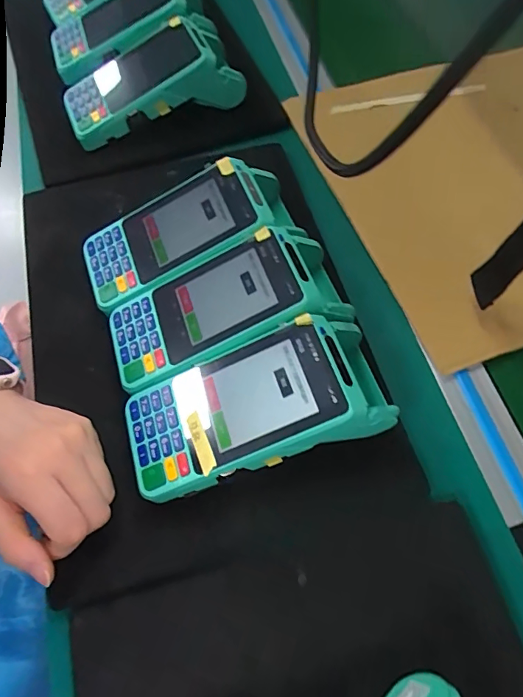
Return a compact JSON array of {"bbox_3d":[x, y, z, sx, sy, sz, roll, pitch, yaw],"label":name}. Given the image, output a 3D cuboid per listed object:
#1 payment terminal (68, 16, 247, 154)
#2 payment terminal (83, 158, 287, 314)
[{"bbox_3d":[-0.116,-0.279,0.462,0.168,0.051,0.105,-16,64,-10],"label":"payment terminal"},{"bbox_3d":[-0.058,-0.088,0.375,0.168,0.052,0.079,-27,66,2],"label":"payment terminal"}]

